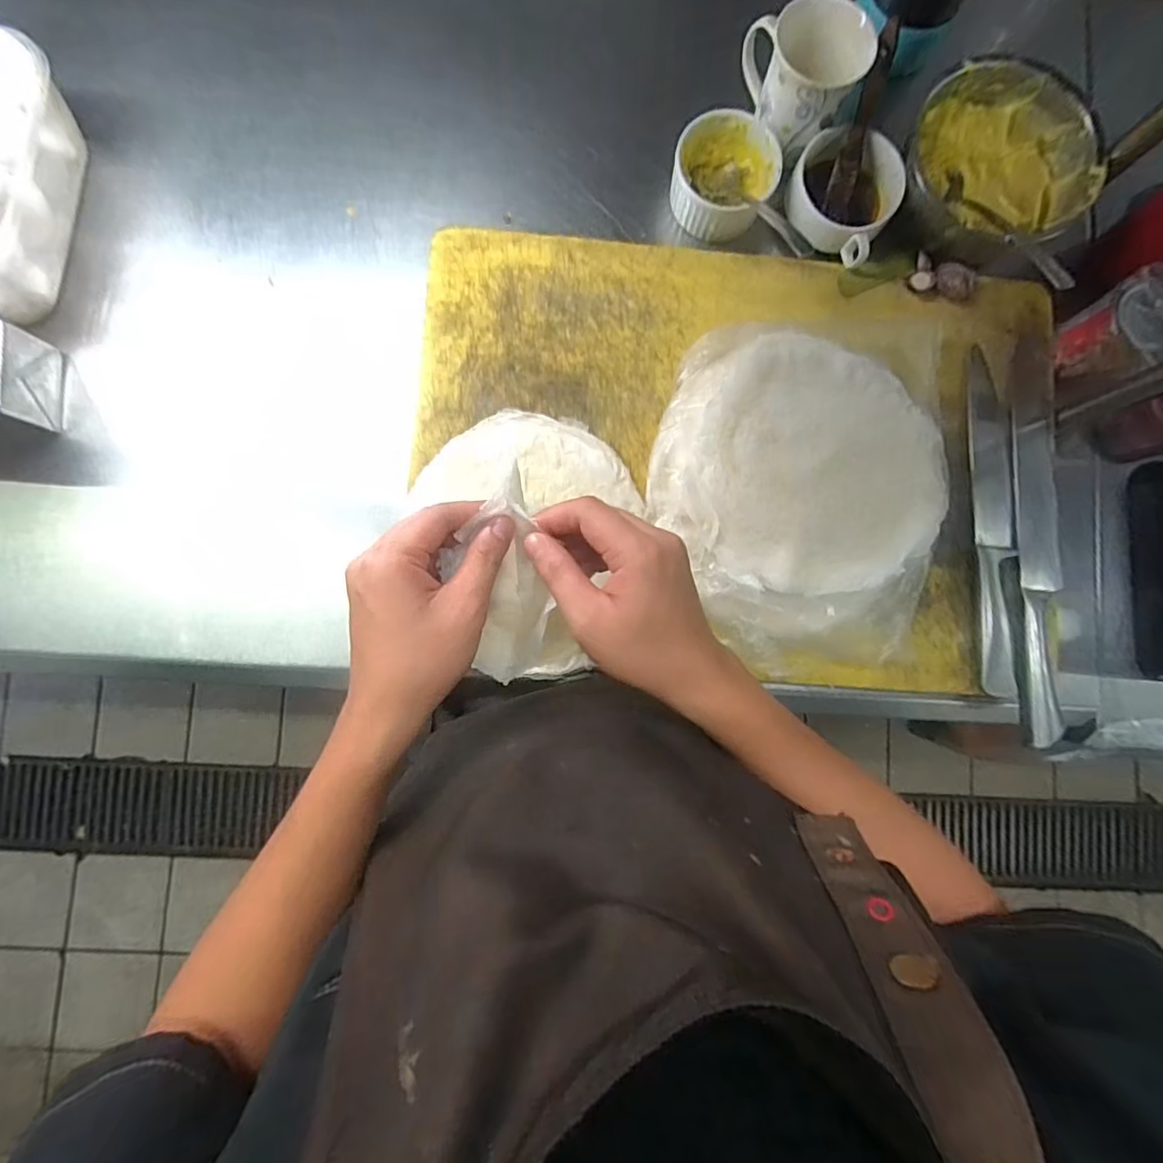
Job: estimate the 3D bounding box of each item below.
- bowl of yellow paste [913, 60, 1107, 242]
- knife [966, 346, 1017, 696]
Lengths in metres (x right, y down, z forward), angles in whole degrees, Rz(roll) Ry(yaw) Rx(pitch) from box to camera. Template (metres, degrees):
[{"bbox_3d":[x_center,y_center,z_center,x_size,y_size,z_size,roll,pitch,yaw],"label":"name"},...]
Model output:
[{"bbox_3d":[0.385,-0.389,0.544,0.161,0.052,0.161,23,84,0],"label":"bowl of yellow paste"},{"bbox_3d":[0.377,-0.057,0.532,0.042,0.014,0.310,3,85,-2],"label":"knife"}]

